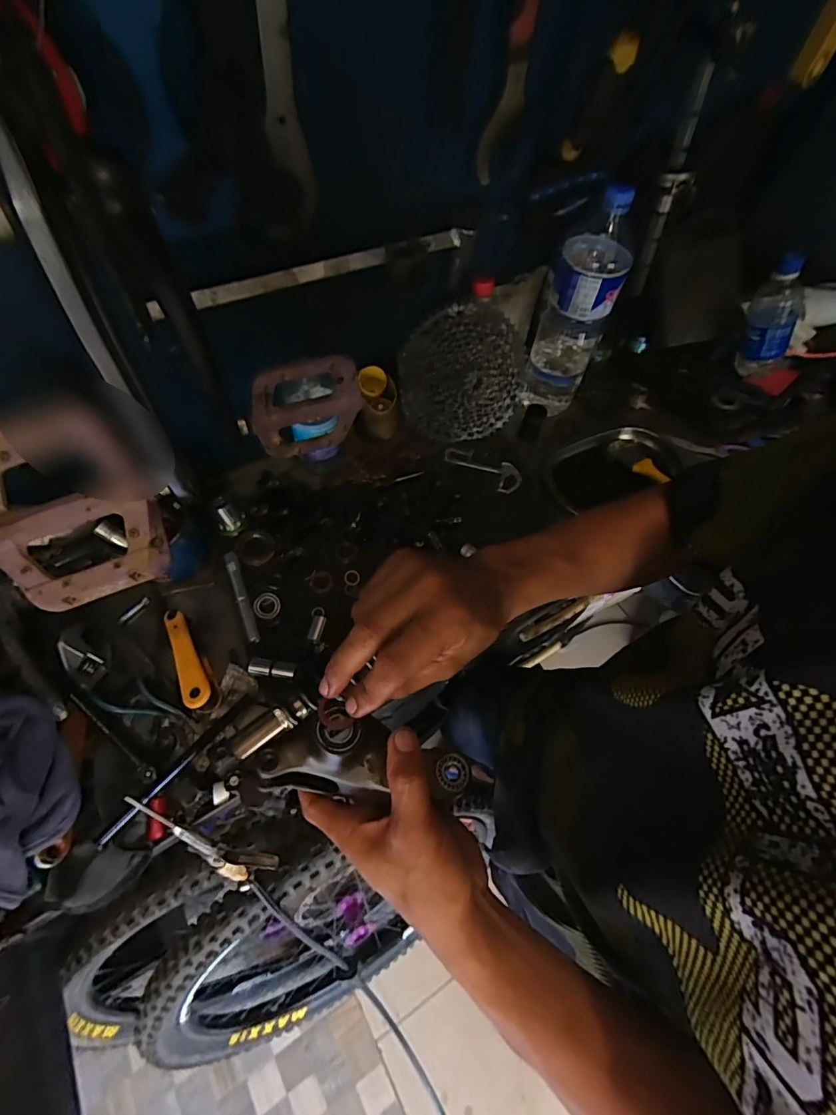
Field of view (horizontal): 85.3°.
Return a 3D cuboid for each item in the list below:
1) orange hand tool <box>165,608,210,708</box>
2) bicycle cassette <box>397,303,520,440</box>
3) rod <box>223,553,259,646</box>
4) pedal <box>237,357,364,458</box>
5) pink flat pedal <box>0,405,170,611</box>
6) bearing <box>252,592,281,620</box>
[{"bbox_3d":[-0.268,0.113,0.522,0.026,0.007,0.128,-21,57,-24],"label":"orange hand tool"},{"bbox_3d":[0.068,-0.264,0.668,0.190,0.189,0.043,-14,32,-10],"label":"bicycle cassette"},{"bbox_3d":[-0.228,0.045,0.584,0.016,0.011,0.134,-22,65,-13],"label":"rod"},{"bbox_3d":[-0.101,-0.131,0.400,0.106,0.099,0.017,-22,65,-13],"label":"pedal"},{"bbox_3d":[-0.210,-0.028,0.273,0.094,0.015,0.111,-20,104,-10],"label":"pink flat pedal"},{"bbox_3d":[-0.195,0.063,0.587,0.034,0.007,0.034,1,62,-1],"label":"bearing"}]

